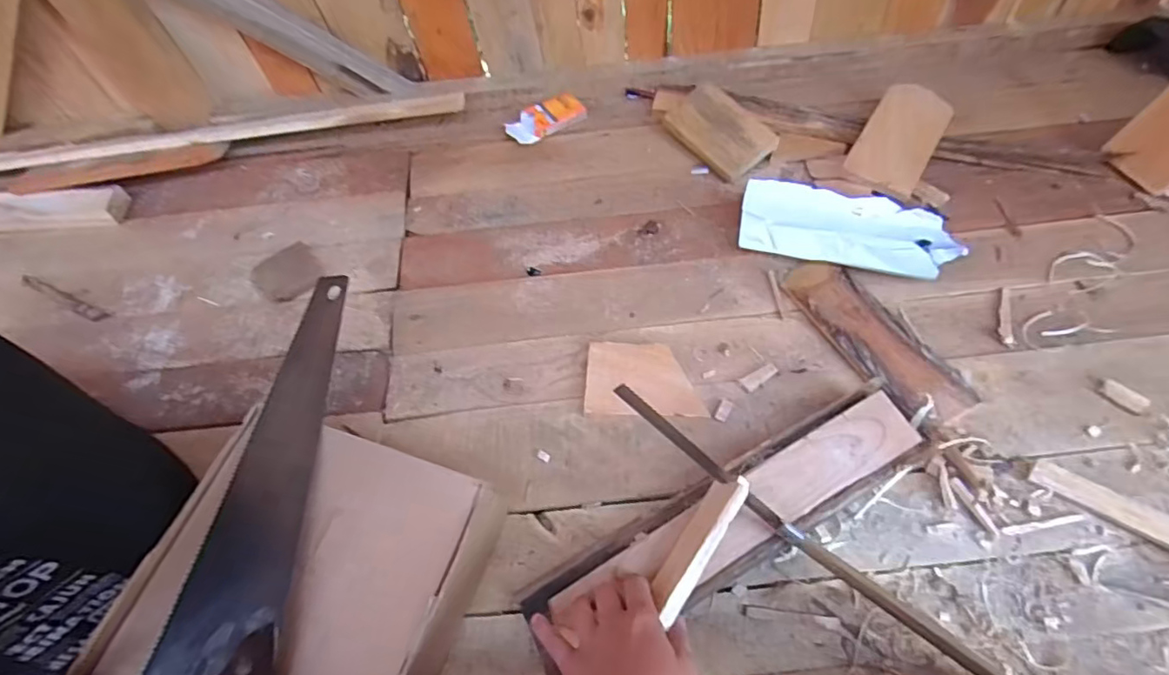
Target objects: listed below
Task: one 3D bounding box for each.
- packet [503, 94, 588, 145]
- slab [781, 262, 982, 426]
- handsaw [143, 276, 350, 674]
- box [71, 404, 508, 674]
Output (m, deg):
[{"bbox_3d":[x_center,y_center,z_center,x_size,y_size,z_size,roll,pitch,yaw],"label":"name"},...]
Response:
[{"bbox_3d":[-0.061,-0.345,0.903,0.123,0.021,0.064,-27,62,-12],"label":"packet"},{"bbox_3d":[0.331,0.001,0.670,0.079,0.030,0.239,-28,62,-12],"label":"slab"},{"bbox_3d":[-0.282,0.126,0.523,0.106,0.018,0.429,1,58,4],"label":"handsaw"},{"bbox_3d":[-0.240,0.228,0.524,0.259,0.111,0.256,16,62,13],"label":"box"}]

